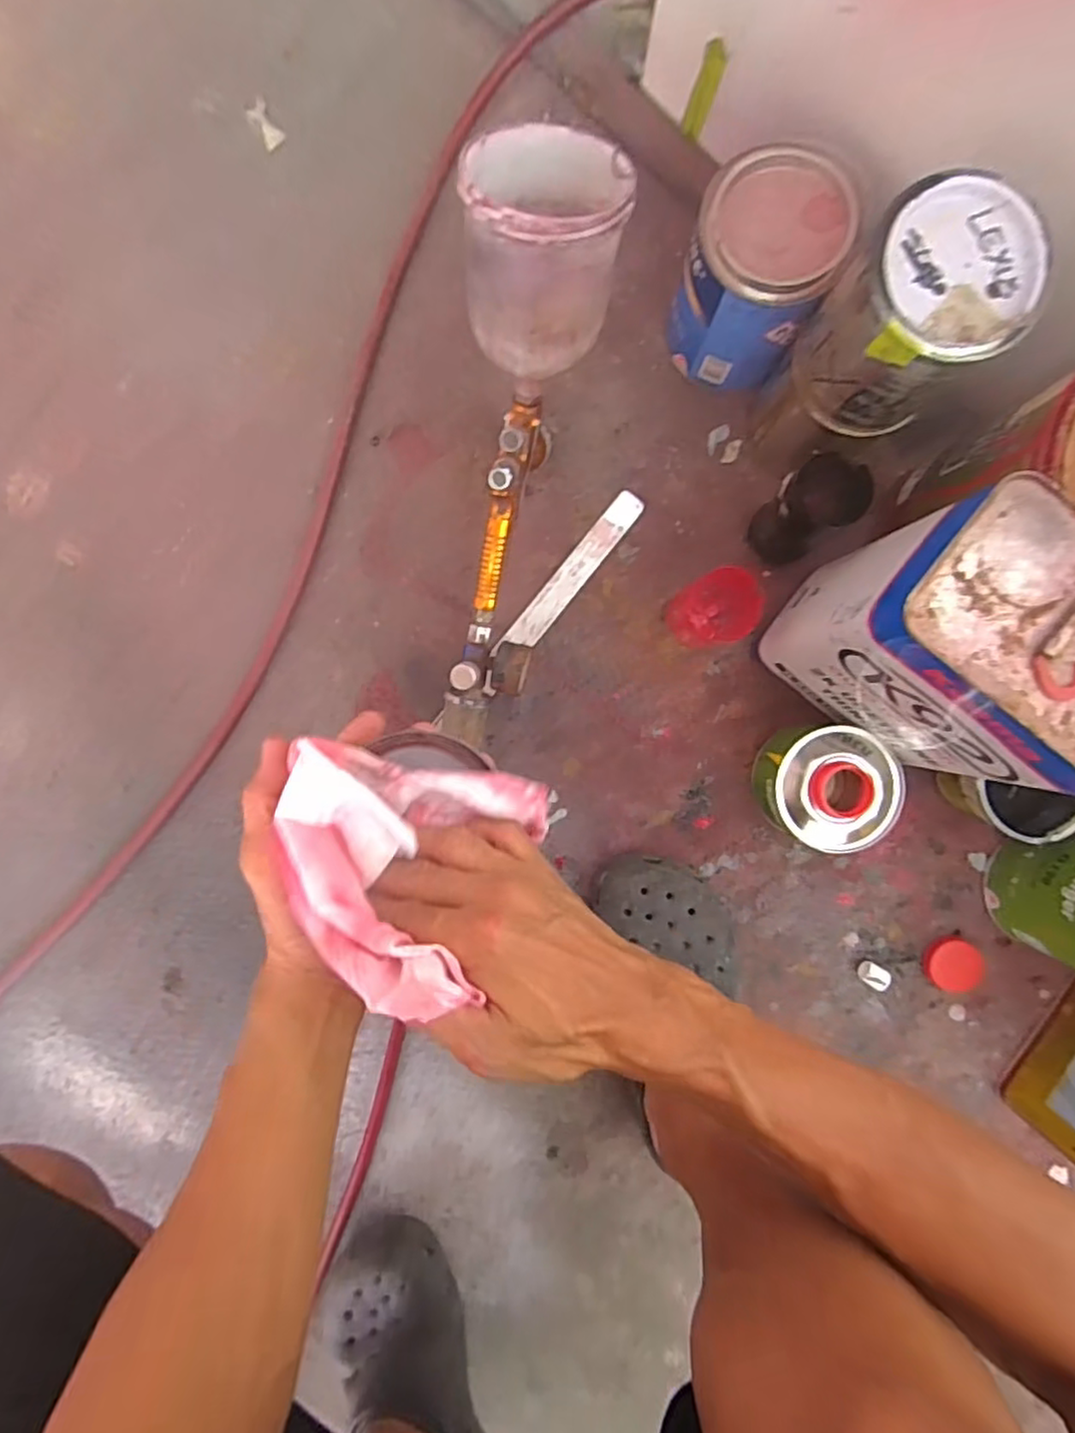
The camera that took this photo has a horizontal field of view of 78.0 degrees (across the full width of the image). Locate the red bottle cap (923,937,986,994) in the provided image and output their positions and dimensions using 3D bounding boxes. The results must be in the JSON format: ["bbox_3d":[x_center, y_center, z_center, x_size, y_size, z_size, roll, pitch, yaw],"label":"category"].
[{"bbox_3d":[0.369,0.221,0.587,0.047,0.014,0.056,-35,91,0],"label":"red bottle cap"}]

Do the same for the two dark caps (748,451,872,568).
[{"bbox_3d":[0.206,-0.157,0.520,0.053,0.116,0.054,-43,91,0],"label":"two dark caps"}]

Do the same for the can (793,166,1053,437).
[{"bbox_3d":[0.231,-0.247,0.417,0.095,0.109,0.098,0,91,1],"label":"can"}]

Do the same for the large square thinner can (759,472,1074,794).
[{"bbox_3d":[0.276,-0.039,0.440,0.169,0.218,0.112,39,92,0],"label":"large square thinner can"}]

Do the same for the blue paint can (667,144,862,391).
[{"bbox_3d":[0.160,-0.331,0.513,0.098,0.140,0.101,0,91,0],"label":"blue paint can"}]

